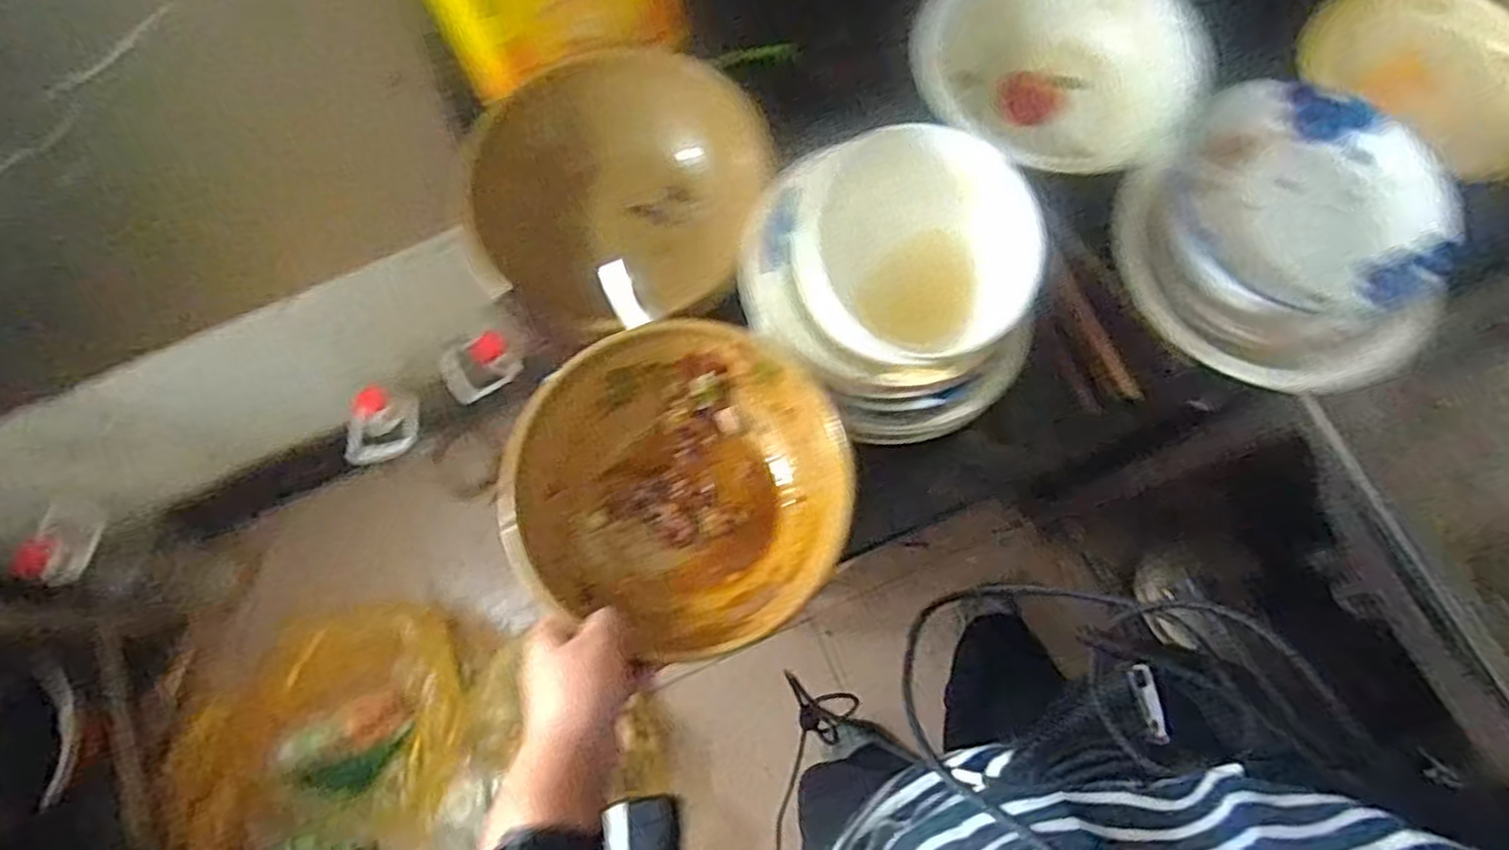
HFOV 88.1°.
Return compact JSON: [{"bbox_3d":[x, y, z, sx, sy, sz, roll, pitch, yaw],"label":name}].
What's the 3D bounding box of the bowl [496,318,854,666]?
[{"bbox_3d":[-0.049,0.040,0.544,0.224,0.075,0.220,-1,75,2],"label":"bowl"}]

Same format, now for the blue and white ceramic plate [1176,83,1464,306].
[{"bbox_3d":[0.407,-0.170,0.577,0.202,0.037,0.180,8,75,4],"label":"blue and white ceramic plate"}]

